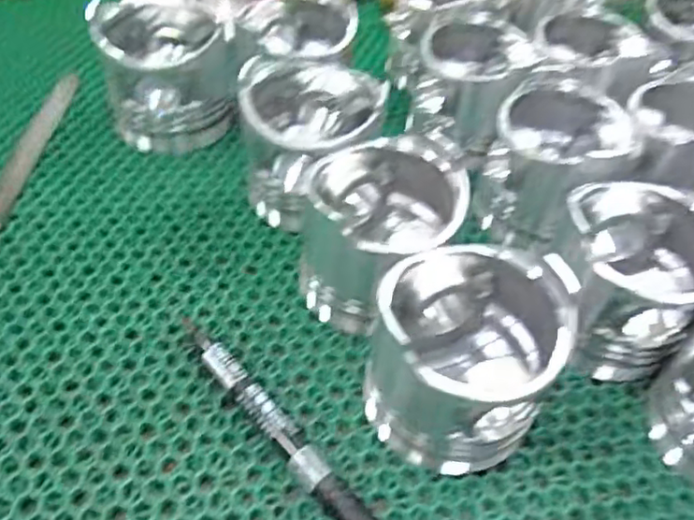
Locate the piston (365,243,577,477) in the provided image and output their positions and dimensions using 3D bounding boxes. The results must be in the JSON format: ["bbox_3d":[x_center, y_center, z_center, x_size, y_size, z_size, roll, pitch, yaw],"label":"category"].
[{"bbox_3d":[0.058,0.048,0.317,0.088,0.086,0.092,3,48,-3],"label":"piston"}]

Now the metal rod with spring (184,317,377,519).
[{"bbox_3d":[-0.039,0.082,0.326,0.019,0.017,0.164,-31,58,-28],"label":"metal rod with spring"}]

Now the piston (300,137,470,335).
[{"bbox_3d":[0.019,-0.019,0.370,0.086,0.094,0.086,4,48,-2],"label":"piston"}]

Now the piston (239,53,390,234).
[{"bbox_3d":[-0.028,-0.082,0.427,0.091,0.095,0.094,2,48,-2],"label":"piston"}]

